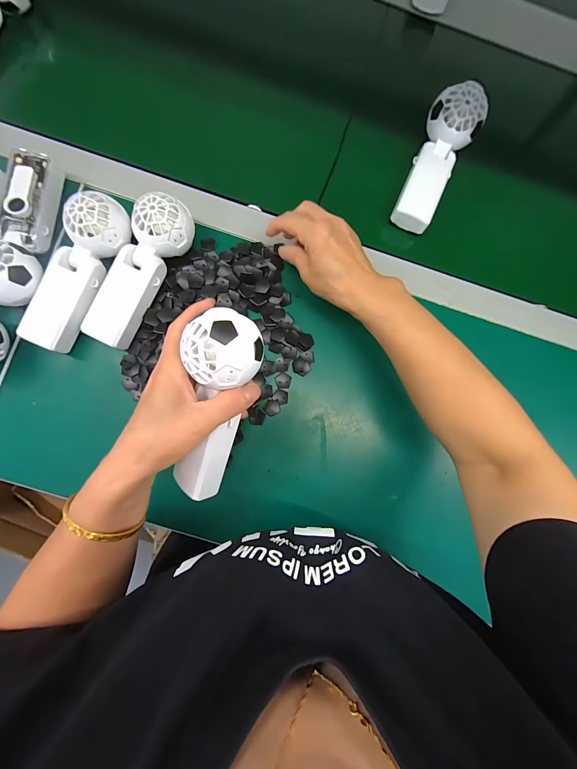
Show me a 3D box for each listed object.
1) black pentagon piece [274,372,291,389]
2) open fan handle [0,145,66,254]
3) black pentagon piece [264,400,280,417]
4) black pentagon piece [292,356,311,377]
[{"bbox_3d":[-0.005,-0.004,0.353,0.019,0.004,0.018,-23,86,-6],"label":"black pentagon piece"},{"bbox_3d":[-0.283,-0.204,0.333,0.043,0.029,0.120,1,84,-4],"label":"open fan handle"},{"bbox_3d":[-0.018,0.028,0.351,0.018,0.004,0.018,23,83,-2],"label":"black pentagon piece"},{"bbox_3d":[0.015,-0.021,0.357,0.022,0.006,0.019,30,83,-1],"label":"black pentagon piece"}]

